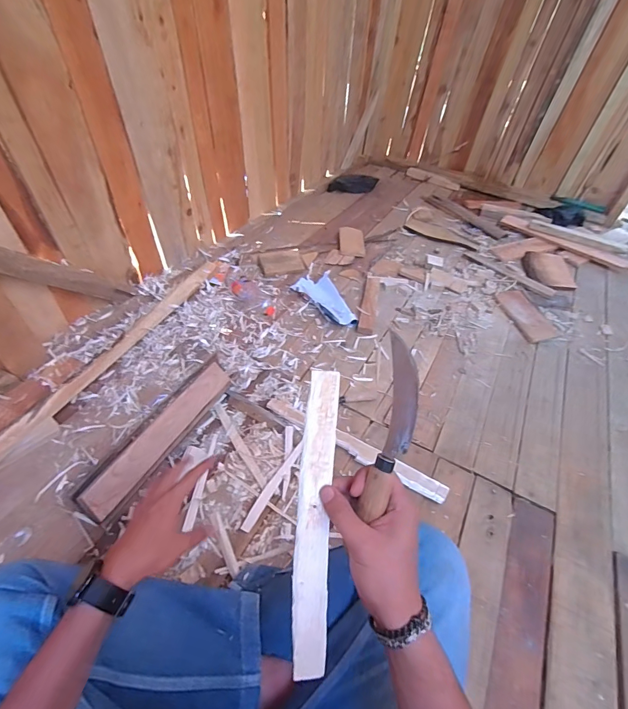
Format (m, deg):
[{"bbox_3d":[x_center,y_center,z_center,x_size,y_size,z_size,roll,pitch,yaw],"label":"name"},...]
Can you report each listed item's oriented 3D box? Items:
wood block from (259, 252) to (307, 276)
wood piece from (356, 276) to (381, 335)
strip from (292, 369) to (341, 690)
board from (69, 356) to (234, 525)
[{"bbox_3d":[-0.115,-0.324,1.319,0.155,0.030,0.108,-11,49,-18],"label":"wood block"},{"bbox_3d":[0.187,-0.175,1.212,0.051,0.029,0.306,13,46,4],"label":"wood piece"},{"bbox_3d":[0.002,0.143,0.332,0.030,0.004,0.254,4,79,-1],"label":"strip"},{"bbox_3d":[-0.320,0.163,0.791,0.079,0.025,0.391,49,48,-16],"label":"board"}]

